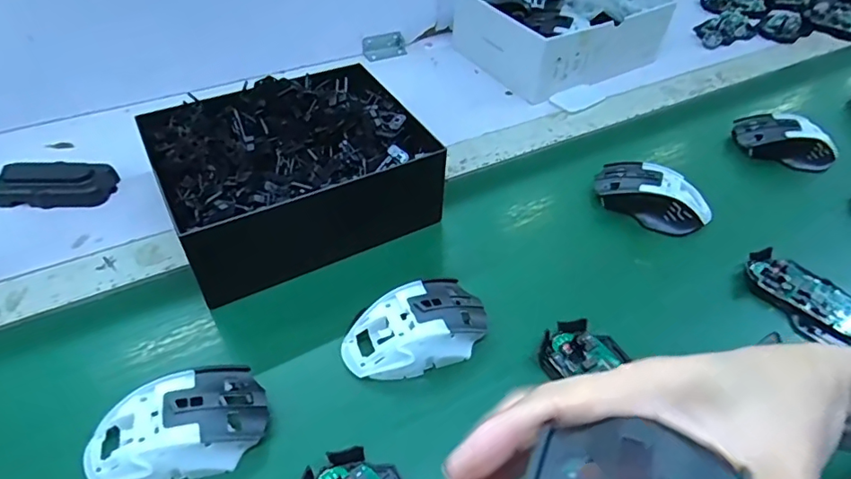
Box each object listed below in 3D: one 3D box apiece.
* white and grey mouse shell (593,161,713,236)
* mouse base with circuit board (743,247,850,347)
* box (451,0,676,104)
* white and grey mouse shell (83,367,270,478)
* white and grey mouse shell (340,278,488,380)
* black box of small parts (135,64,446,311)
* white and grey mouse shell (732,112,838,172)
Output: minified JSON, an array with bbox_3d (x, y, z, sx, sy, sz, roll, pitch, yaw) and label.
[{"bbox_3d":[0.234,-0.048,0.543,0.115,0.036,0.061,31,52,18],"label":"white and grey mouse shell"},{"bbox_3d":[0.340,0.051,0.465,0.067,0.020,0.114,-32,55,-29],"label":"mouse base with circuit board"},{"bbox_3d":[0.199,-0.314,0.763,0.264,0.095,0.214,-23,56,-25],"label":"box"},{"bbox_3d":[-0.167,0.127,0.356,0.117,0.037,0.070,-13,52,-18],"label":"white and grey mouse shell"},{"bbox_3d":[-0.007,0.068,0.415,0.113,0.032,0.063,-16,53,-21],"label":"white and grey mouse shell"},{"bbox_3d":[-0.123,-0.067,0.501,0.226,0.096,0.182,-21,55,-24],"label":"black box of small parts"},{"bbox_3d":[0.422,-0.117,0.619,0.112,0.039,0.060,23,50,12],"label":"white and grey mouse shell"}]

